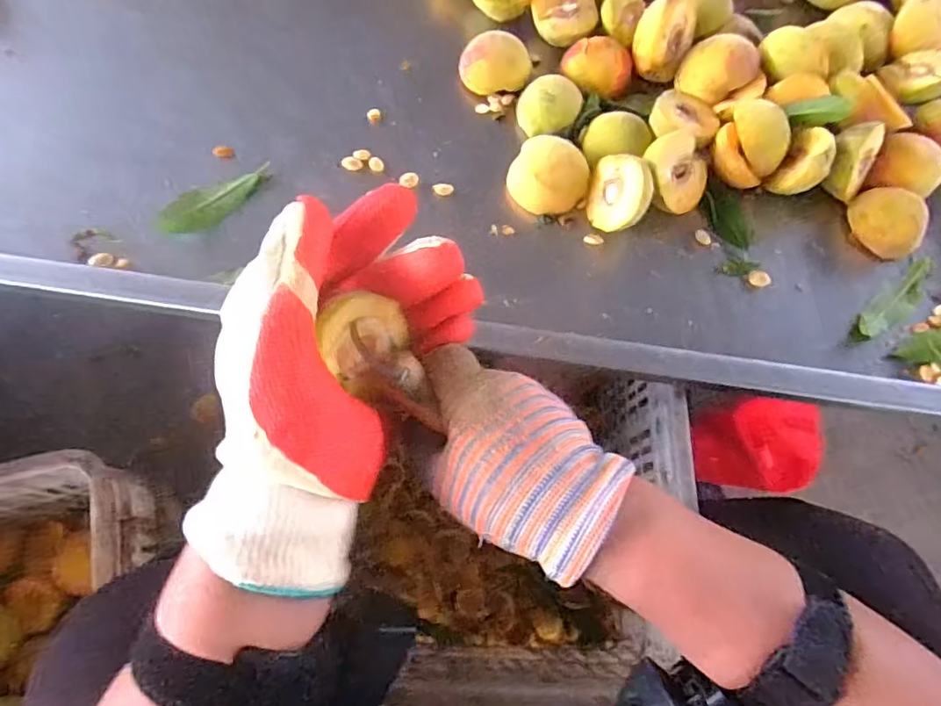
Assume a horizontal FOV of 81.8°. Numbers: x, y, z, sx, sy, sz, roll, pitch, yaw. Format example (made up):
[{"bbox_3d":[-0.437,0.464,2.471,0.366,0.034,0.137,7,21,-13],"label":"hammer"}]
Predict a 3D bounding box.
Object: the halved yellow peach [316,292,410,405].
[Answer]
[{"bbox_3d":[-0.052,-0.005,0.271,0.045,0.027,0.043,31,78,-36],"label":"halved yellow peach"}]

